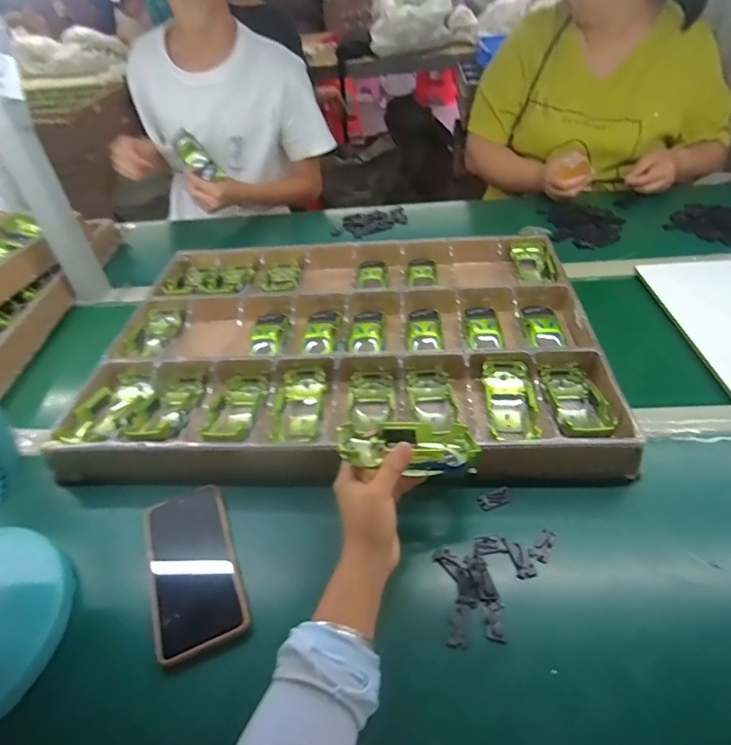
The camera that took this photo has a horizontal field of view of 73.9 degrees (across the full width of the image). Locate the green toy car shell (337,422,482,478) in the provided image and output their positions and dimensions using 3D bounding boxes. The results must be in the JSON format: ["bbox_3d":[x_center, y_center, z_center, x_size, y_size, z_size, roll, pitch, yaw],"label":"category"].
[{"bbox_3d":[0.041,0.068,0.462,0.126,0.049,0.060,-5,42,1],"label":"green toy car shell"}]

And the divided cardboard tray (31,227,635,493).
[{"bbox_3d":[-0.026,-0.047,0.703,0.655,0.066,0.493,-3,42,3],"label":"divided cardboard tray"}]

